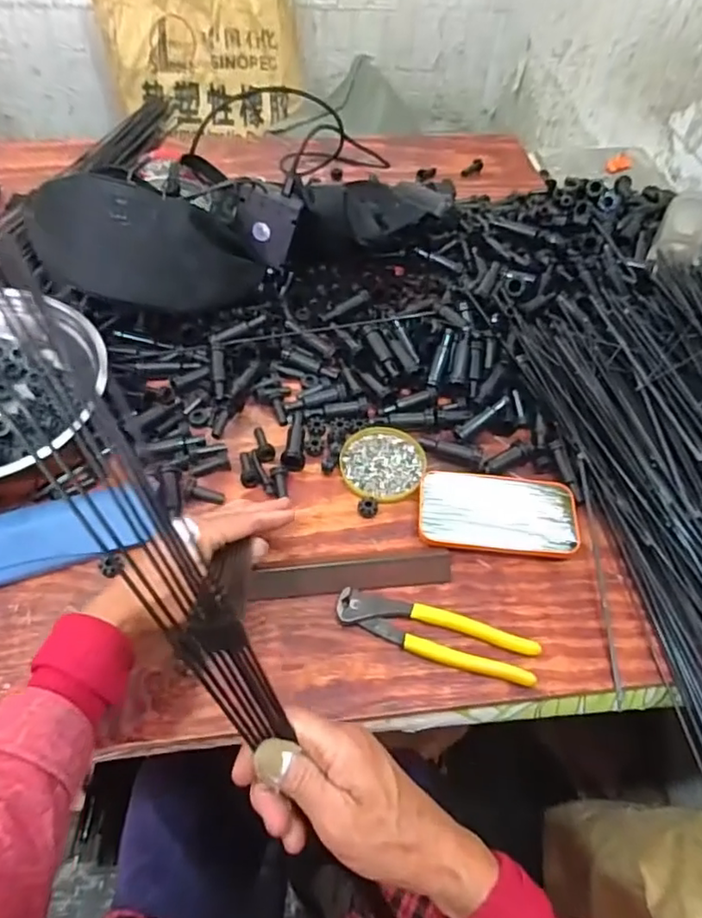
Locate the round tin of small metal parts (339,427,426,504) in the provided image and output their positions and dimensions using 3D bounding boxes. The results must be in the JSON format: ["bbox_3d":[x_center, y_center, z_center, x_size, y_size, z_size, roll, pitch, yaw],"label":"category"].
[{"bbox_3d":[0.031,0.004,0.586,0.082,0.010,0.084,2,54,-3],"label":"round tin of small metal parts"}]

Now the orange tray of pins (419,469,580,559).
[{"bbox_3d":[0.137,0.050,0.549,0.143,0.012,0.079,6,54,0],"label":"orange tray of pins"}]

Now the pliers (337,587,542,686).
[{"bbox_3d":[0.070,0.143,0.484,0.164,0.013,0.041,18,55,9],"label":"pliers"}]

